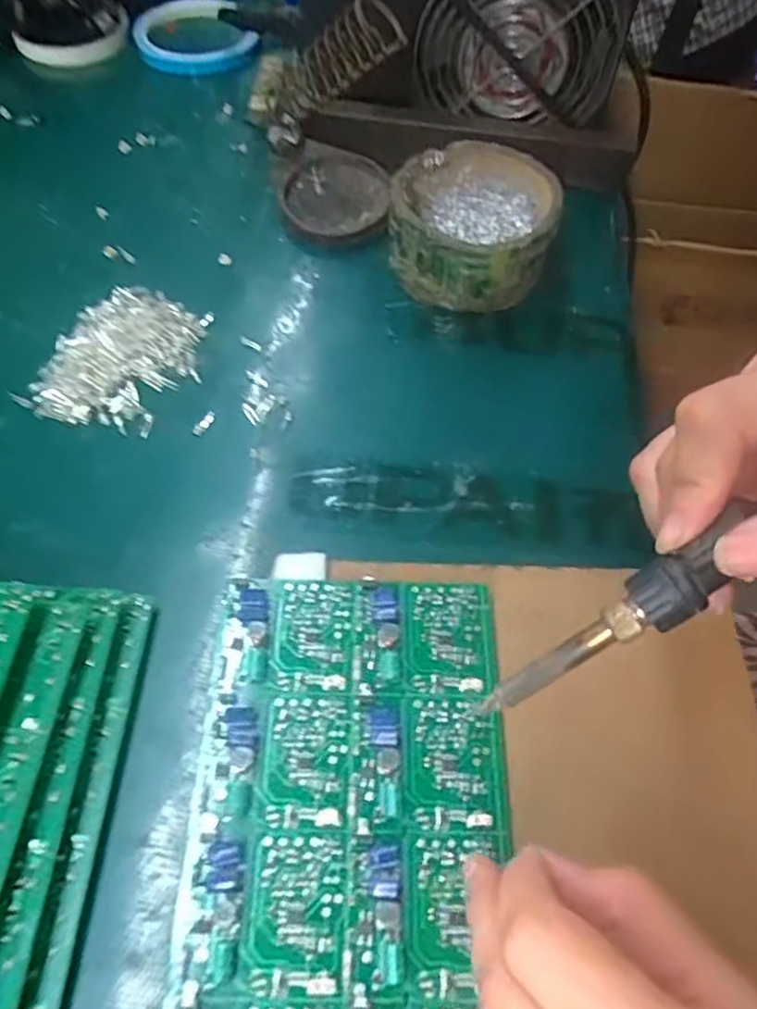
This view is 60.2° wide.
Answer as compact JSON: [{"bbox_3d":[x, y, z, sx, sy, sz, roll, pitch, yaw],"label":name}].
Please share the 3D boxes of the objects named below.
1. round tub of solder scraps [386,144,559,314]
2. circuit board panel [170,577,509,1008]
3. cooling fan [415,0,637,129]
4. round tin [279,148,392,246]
[{"bbox_3d":[0.050,-0.150,0.360,0.084,0.052,0.080,1,60,-2],"label":"round tub of solder scraps"},{"bbox_3d":[-0.012,0.128,0.207,0.103,0.008,0.223,5,59,-1],"label":"circuit board panel"},{"bbox_3d":[0.080,-0.267,0.374,0.114,0.115,0.037,7,60,1],"label":"cooling fan"},{"bbox_3d":[-0.025,-0.182,0.391,0.063,0.020,0.068,1,60,-2],"label":"round tin"}]

